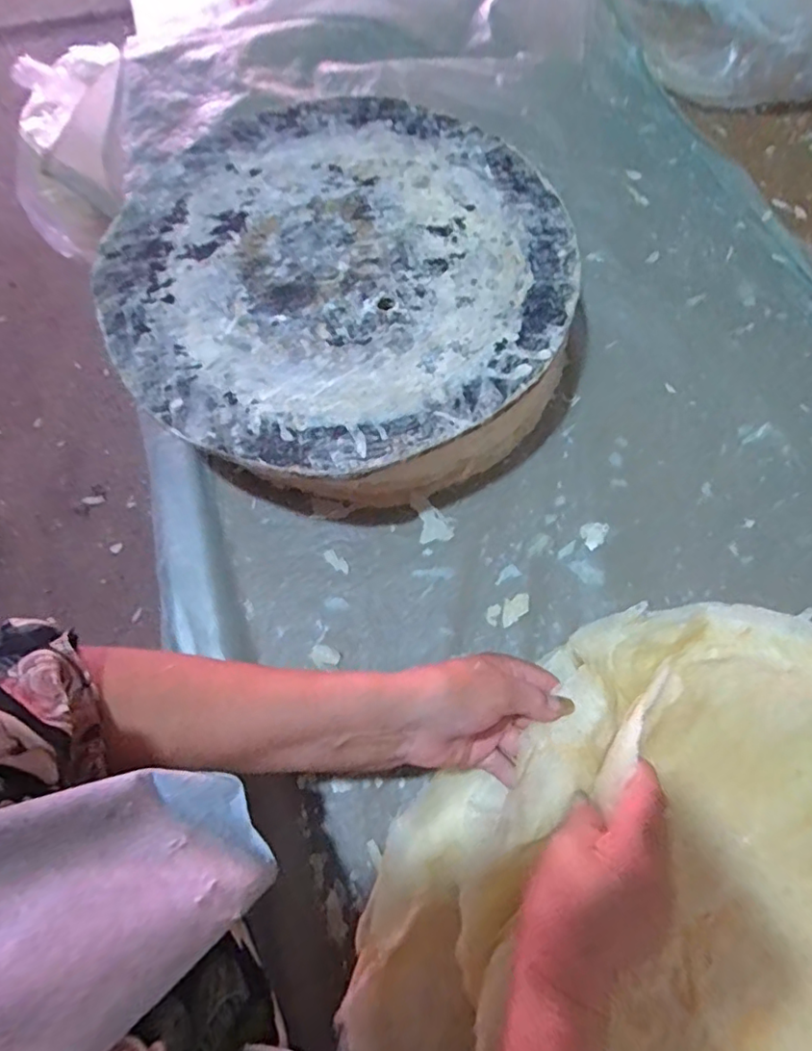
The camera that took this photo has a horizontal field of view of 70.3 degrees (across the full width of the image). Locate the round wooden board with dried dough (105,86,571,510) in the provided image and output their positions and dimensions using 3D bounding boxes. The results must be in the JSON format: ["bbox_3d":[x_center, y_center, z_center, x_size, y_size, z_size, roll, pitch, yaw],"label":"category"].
[{"bbox_3d":[-0.056,-0.207,0.539,0.383,0.104,0.383,0,68,1],"label":"round wooden board with dried dough"}]

